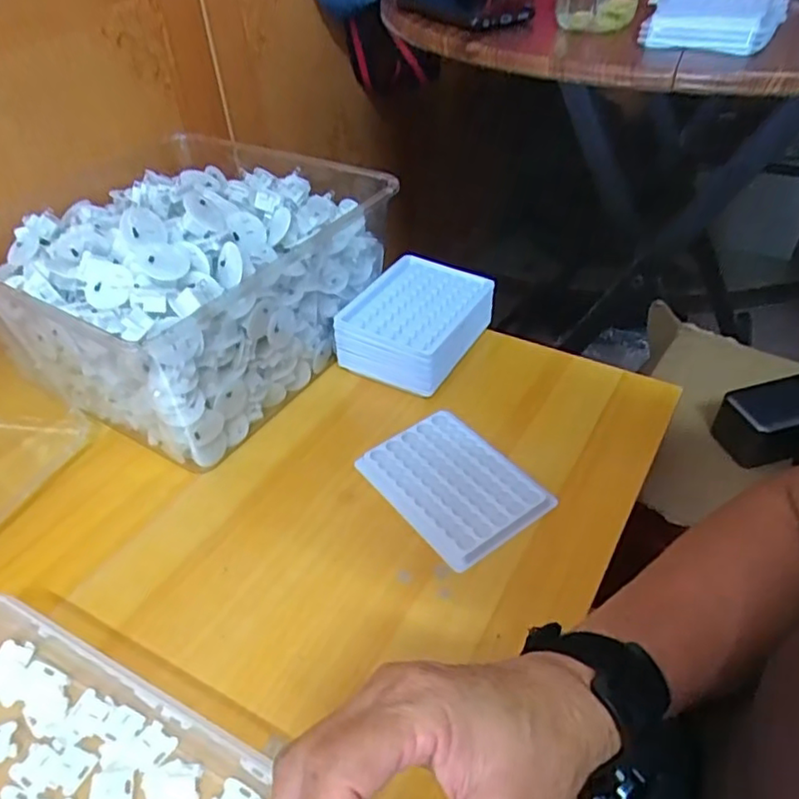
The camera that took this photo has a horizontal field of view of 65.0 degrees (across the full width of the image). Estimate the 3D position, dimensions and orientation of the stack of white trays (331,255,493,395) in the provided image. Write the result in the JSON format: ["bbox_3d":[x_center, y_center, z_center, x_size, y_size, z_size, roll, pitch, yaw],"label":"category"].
[{"bbox_3d":[0.019,-0.071,0.582,0.103,0.056,0.130,20,46,24],"label":"stack of white trays"}]

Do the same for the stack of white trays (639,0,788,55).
[{"bbox_3d":[0.277,-0.338,0.544,0.104,0.035,0.134,23,48,27],"label":"stack of white trays"}]

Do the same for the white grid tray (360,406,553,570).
[{"bbox_3d":[0.041,0.064,0.476,0.093,0.016,0.126,-28,47,-26],"label":"white grid tray"}]

